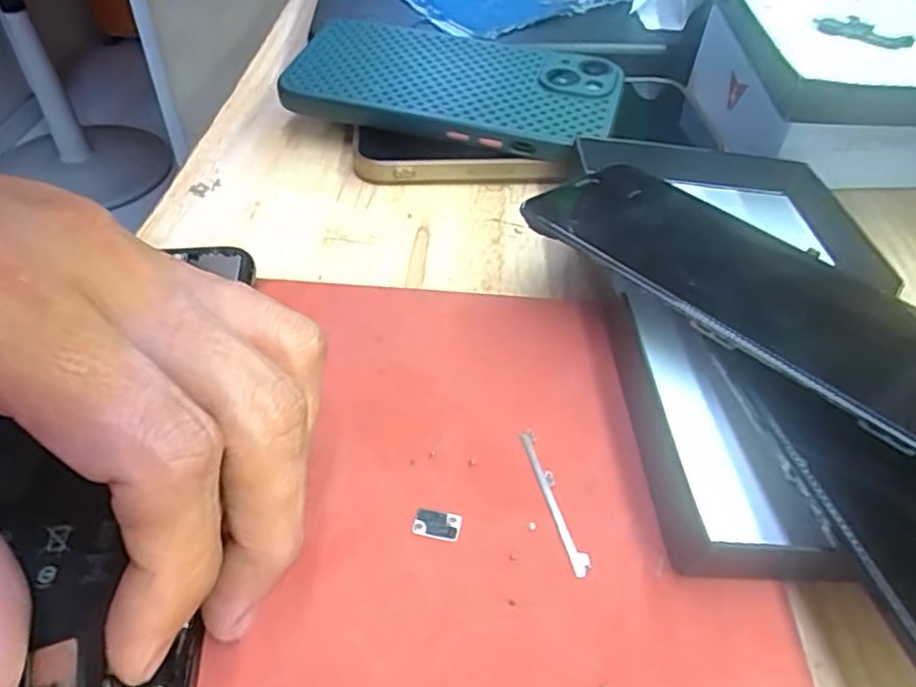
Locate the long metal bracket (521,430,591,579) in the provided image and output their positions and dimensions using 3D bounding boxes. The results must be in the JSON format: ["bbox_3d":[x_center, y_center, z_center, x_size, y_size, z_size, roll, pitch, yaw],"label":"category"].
[{"bbox_3d":[0.025,0.039,0.168,0.004,0.004,0.042,-10,47,-12],"label":"long metal bracket"}]

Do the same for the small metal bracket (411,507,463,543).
[{"bbox_3d":[-0.005,0.045,0.164,0.012,0.004,0.007,11,51,9],"label":"small metal bracket"}]

